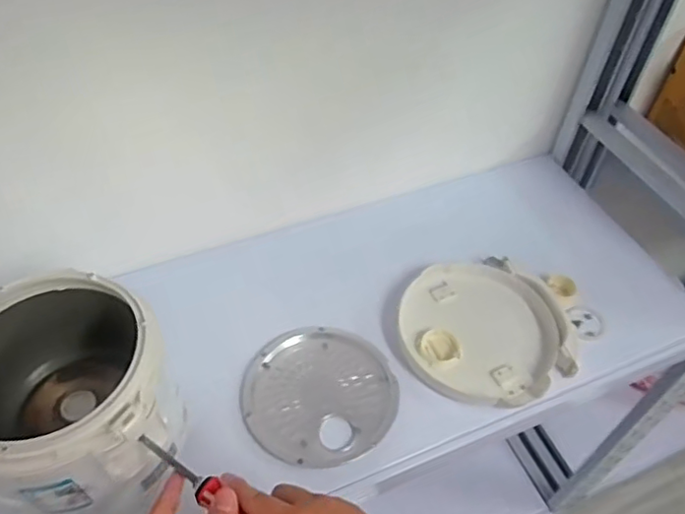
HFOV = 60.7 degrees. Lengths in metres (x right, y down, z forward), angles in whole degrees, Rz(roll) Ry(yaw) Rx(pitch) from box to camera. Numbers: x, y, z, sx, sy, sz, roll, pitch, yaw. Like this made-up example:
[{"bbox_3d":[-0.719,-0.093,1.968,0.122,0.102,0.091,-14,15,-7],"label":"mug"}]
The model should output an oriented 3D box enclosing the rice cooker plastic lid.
[{"bbox_3d":[0.187,0.095,0.780,0.214,0.043,0.213,1,49,-2],"label":"rice cooker plastic lid"}]

